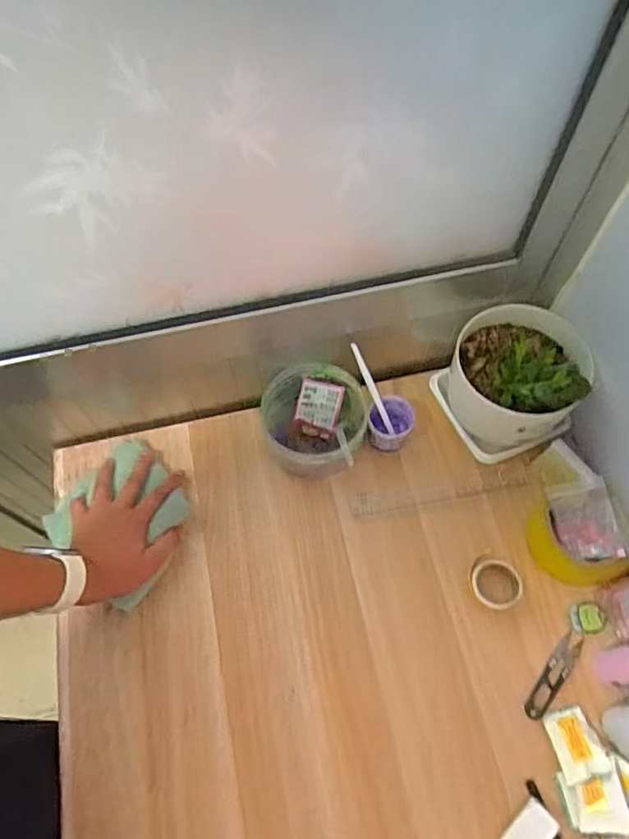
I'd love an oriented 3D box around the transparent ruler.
[{"bbox_3d":[0.142,0.081,0.643,0.205,0.008,0.030,-9,64,-3],"label":"transparent ruler"}]

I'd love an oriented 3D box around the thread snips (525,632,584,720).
[{"bbox_3d":[0.235,0.252,0.558,0.022,0.004,0.093,35,70,17],"label":"thread snips"}]

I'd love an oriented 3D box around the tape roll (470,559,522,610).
[{"bbox_3d":[0.185,0.168,0.581,0.048,0.018,0.048,-1,64,1],"label":"tape roll"}]

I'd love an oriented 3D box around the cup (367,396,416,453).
[{"bbox_3d":[0.088,0.004,0.656,0.052,0.039,0.062,6,64,4],"label":"cup"}]

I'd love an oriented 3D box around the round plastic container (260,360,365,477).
[{"bbox_3d":[-0.005,0.001,0.650,0.116,0.073,0.117,-1,64,1],"label":"round plastic container"}]

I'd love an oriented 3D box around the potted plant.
[{"bbox_3d":[0.227,-0.051,0.625,0.148,0.144,0.134,-24,66,-10],"label":"potted plant"}]

